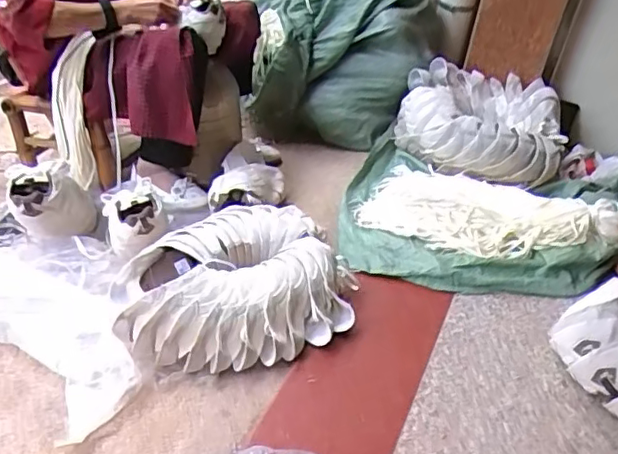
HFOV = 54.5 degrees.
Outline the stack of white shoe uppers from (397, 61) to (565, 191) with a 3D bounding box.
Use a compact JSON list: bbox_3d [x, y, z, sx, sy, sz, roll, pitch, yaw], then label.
[{"bbox_3d":[0.450,-0.276,1.585,0.424,0.196,0.321,15,39,11],"label":"stack of white shoe uppers"}]

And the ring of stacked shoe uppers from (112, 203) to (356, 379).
[{"bbox_3d":[-0.157,0.094,1.208,0.449,0.125,0.397,-8,40,-15],"label":"ring of stacked shoe uppers"}]

